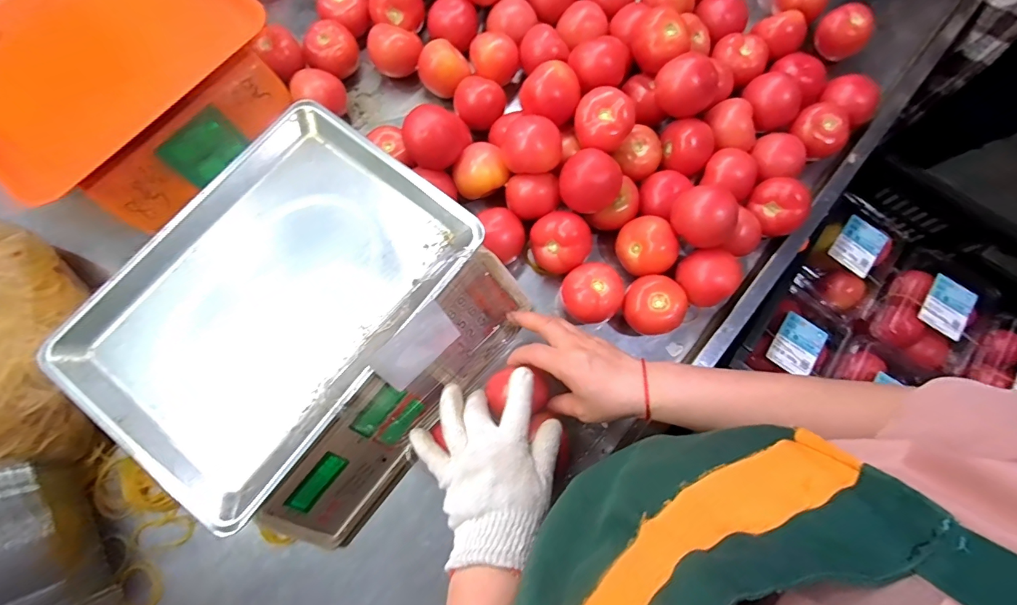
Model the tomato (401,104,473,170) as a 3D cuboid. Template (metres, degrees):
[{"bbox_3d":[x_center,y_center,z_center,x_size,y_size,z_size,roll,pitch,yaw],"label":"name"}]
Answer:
[{"bbox_3d":[-0.078,-0.181,0.481,0.074,0.052,0.064,-11,77,-4],"label":"tomato"}]

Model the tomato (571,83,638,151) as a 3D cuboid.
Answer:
[{"bbox_3d":[0.106,-0.201,0.487,0.064,0.053,0.061,0,76,-1],"label":"tomato"}]

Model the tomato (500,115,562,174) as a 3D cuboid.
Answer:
[{"bbox_3d":[0.025,-0.170,0.478,0.065,0.049,0.059,3,76,0],"label":"tomato"}]

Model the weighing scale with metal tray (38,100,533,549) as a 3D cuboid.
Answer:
[{"bbox_3d":[-0.195,0.020,0.439,0.314,0.105,0.343,38,79,8],"label":"weighing scale with metal tray"}]

